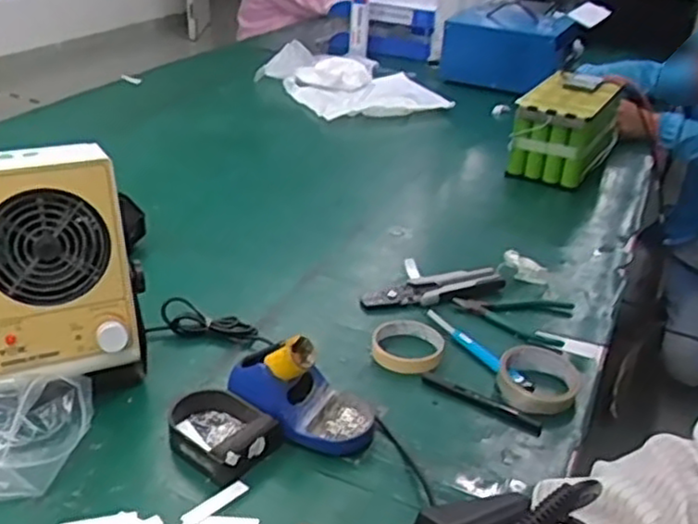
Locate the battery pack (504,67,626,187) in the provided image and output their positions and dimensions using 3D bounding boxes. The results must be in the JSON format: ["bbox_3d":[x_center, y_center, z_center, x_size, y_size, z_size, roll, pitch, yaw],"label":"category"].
[{"bbox_3d":[0.420,-0.253,1.394,0.153,0.166,0.244,19,33,26],"label":"battery pack"}]

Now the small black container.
[{"bbox_3d":[-0.130,0.160,0.706,0.111,0.034,0.081,24,36,33],"label":"small black container"}]

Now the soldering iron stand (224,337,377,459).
[{"bbox_3d":[-0.048,0.129,0.728,0.151,0.087,0.080,10,29,15],"label":"soldering iron stand"}]

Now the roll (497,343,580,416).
[{"bbox_3d":[0.212,0.130,0.809,0.087,0.030,0.106,11,30,14],"label":"roll"}]

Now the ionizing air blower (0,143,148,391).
[{"bbox_3d":[-0.298,0.017,0.725,0.160,0.240,0.127,-16,35,-31],"label":"ionizing air blower"}]

